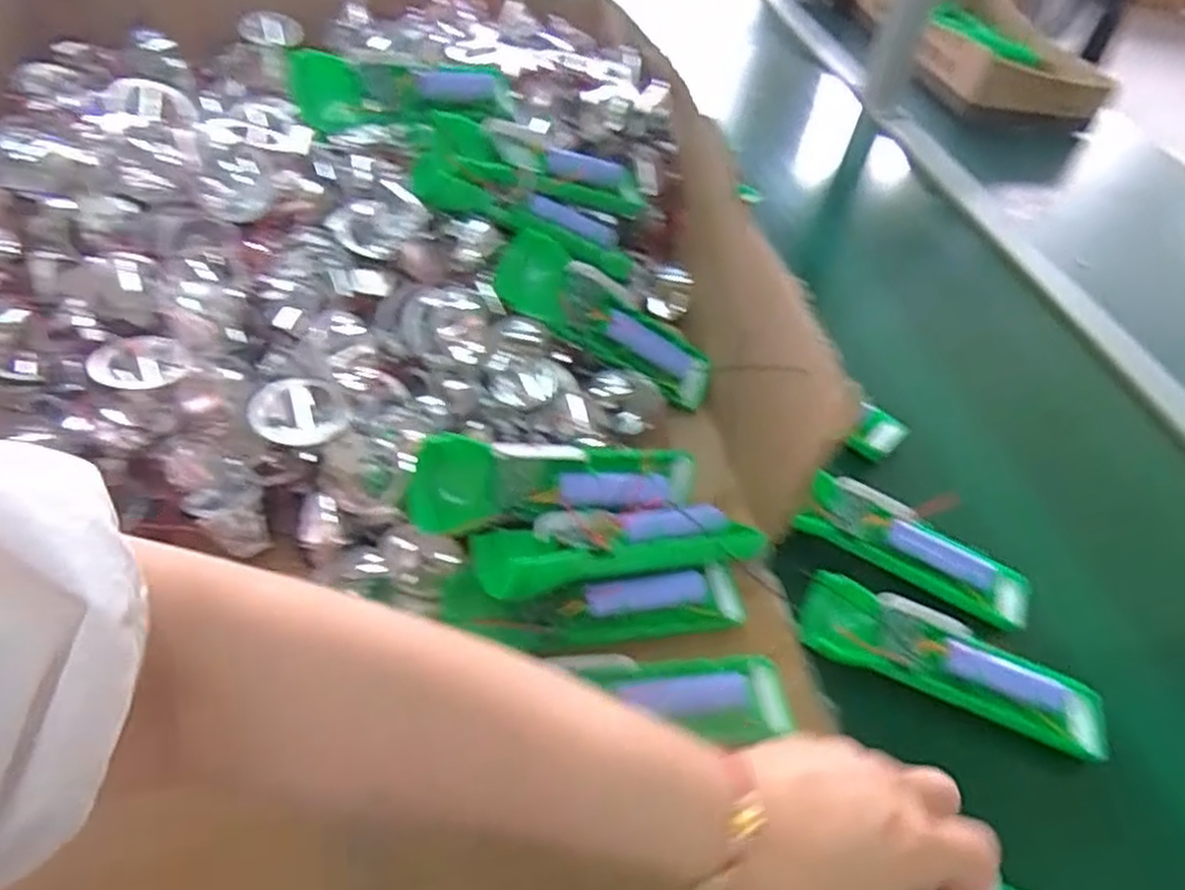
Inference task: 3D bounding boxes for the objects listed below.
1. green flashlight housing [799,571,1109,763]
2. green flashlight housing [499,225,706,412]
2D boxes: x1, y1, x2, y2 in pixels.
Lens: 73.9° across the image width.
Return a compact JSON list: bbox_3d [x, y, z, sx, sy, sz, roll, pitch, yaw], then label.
[{"bbox_3d":[0.203,0.123,0.455,0.162,0.025,0.057,25,49,15],"label":"green flashlight housing"},{"bbox_3d":[0.012,-0.079,0.538,0.167,0.033,0.051,30,78,-23],"label":"green flashlight housing"}]

